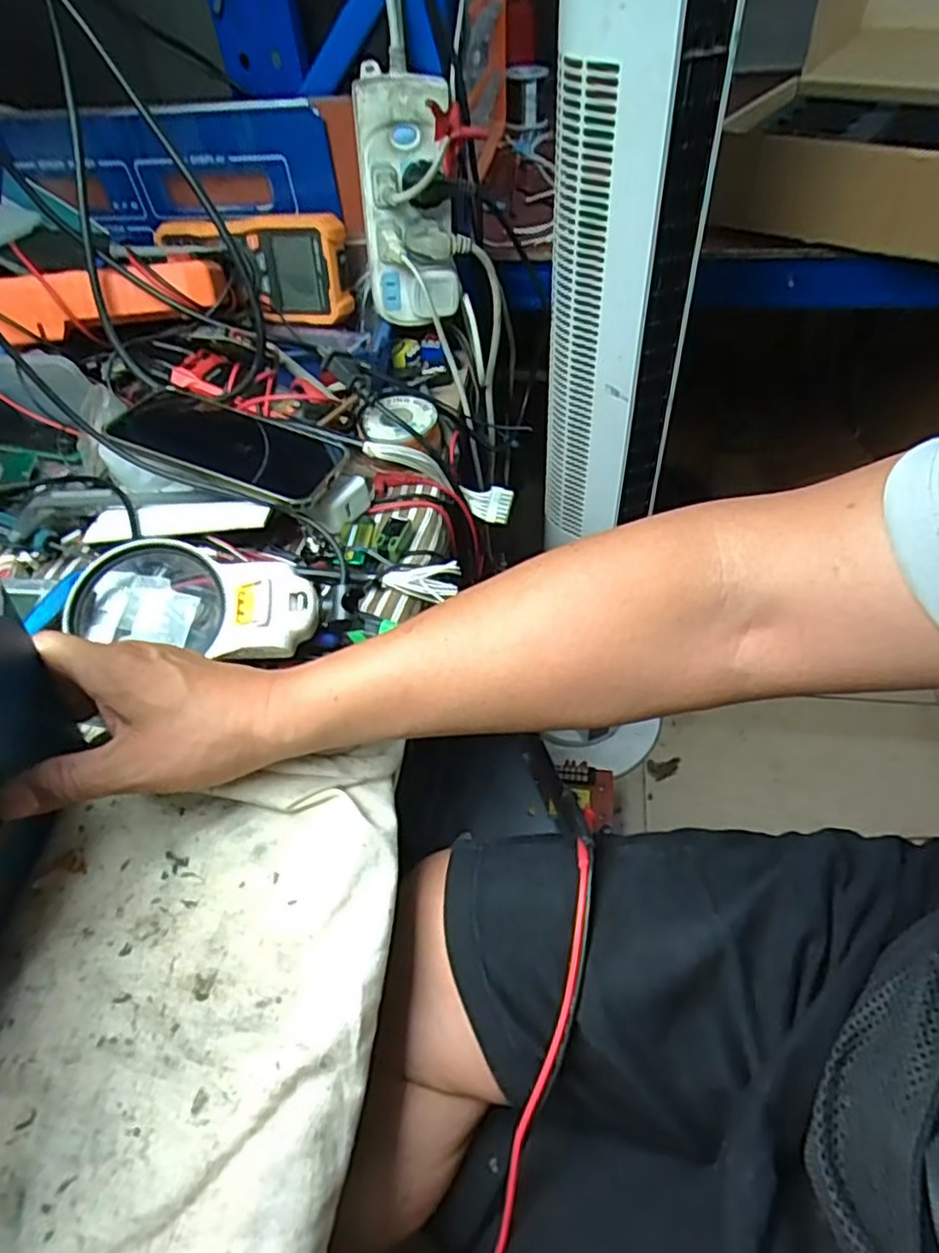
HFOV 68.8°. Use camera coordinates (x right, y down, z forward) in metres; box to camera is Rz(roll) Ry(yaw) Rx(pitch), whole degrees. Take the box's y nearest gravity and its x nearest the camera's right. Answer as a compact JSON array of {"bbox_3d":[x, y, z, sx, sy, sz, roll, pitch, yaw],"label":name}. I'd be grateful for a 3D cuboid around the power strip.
[{"bbox_3d":[-0.054,-0.335,0.552,0.074,0.178,0.047,19,53,19],"label":"power strip"}]

